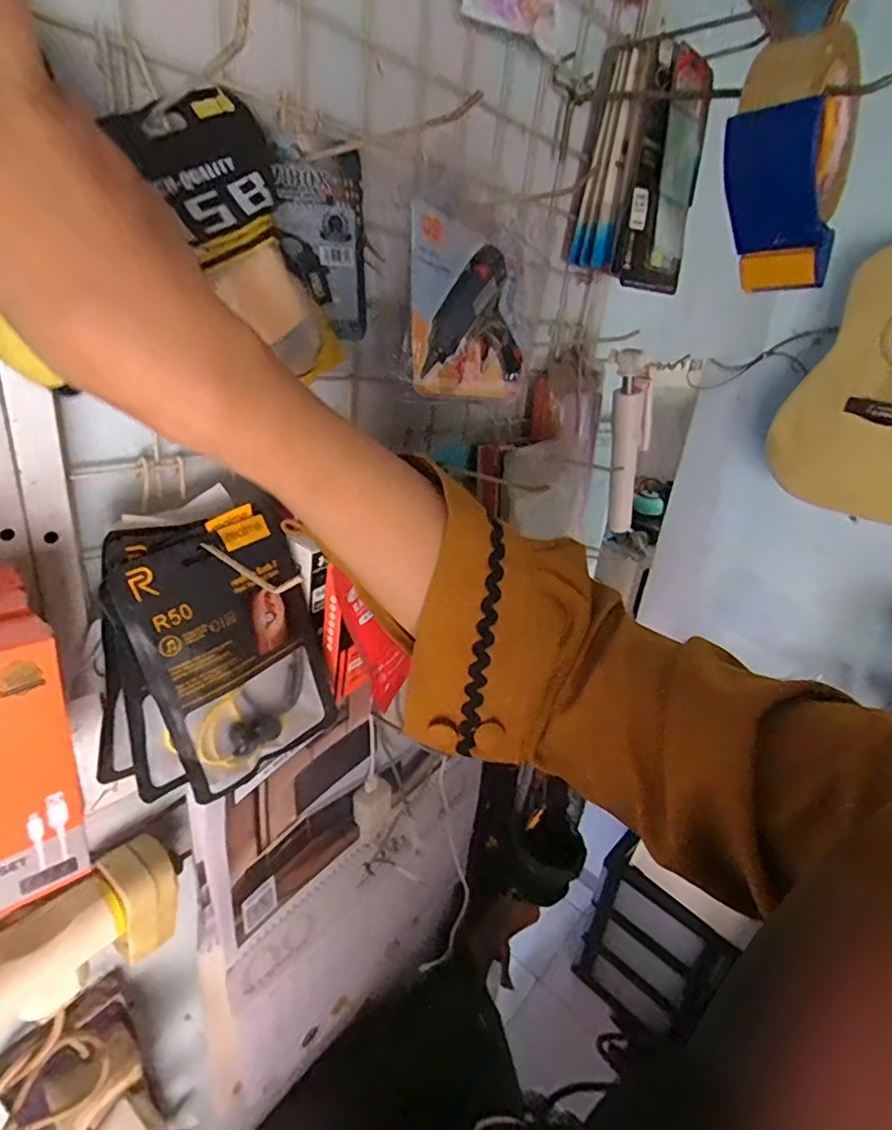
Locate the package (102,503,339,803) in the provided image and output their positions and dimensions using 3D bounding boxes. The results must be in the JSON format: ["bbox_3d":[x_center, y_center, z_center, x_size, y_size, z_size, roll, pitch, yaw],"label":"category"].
[{"bbox_3d":[-0.119,0.049,0.347,0.020,0.146,0.113,1,23,40],"label":"package"}]

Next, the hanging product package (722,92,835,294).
[{"bbox_3d":[0.244,-0.264,0.434,0.063,0.021,0.137,33,-9,44],"label":"hanging product package"}]

